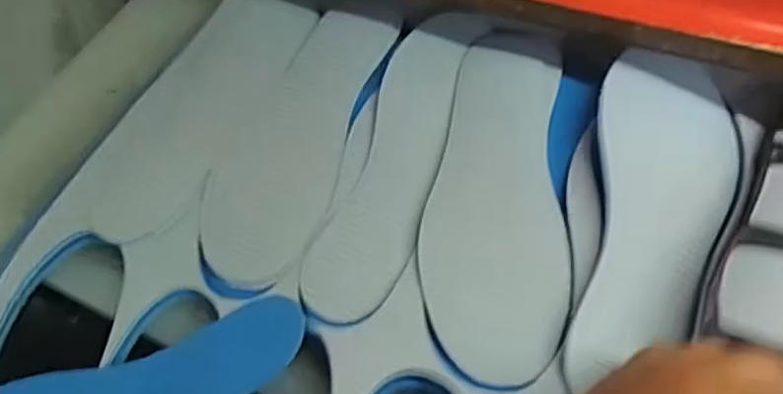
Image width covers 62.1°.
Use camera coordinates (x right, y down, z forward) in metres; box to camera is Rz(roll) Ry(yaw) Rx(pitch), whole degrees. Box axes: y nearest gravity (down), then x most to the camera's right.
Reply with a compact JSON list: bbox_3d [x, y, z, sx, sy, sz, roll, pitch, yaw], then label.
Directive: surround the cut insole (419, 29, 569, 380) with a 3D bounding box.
[{"bbox_3d":[0.075,-0.009,0.456,0.093,0.007,0.276,3,61,9],"label":"cut insole"}]

